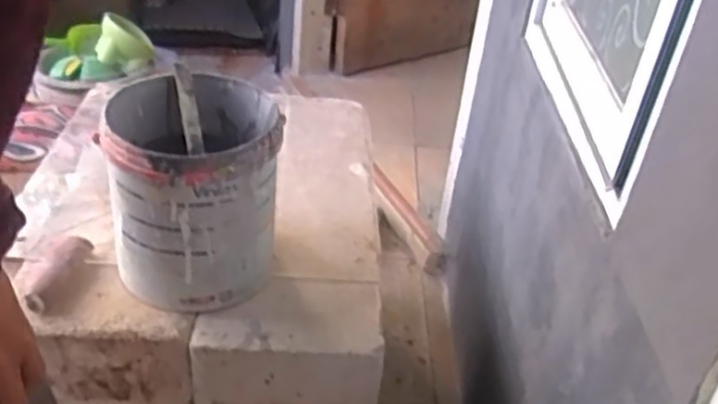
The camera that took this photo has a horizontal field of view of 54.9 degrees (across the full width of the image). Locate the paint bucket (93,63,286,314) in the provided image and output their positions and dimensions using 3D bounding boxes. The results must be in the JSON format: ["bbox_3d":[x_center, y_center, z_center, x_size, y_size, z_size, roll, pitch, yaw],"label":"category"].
[{"bbox_3d":[-0.172,-0.009,0.743,0.163,0.196,0.184,12,33,8],"label":"paint bucket"}]

